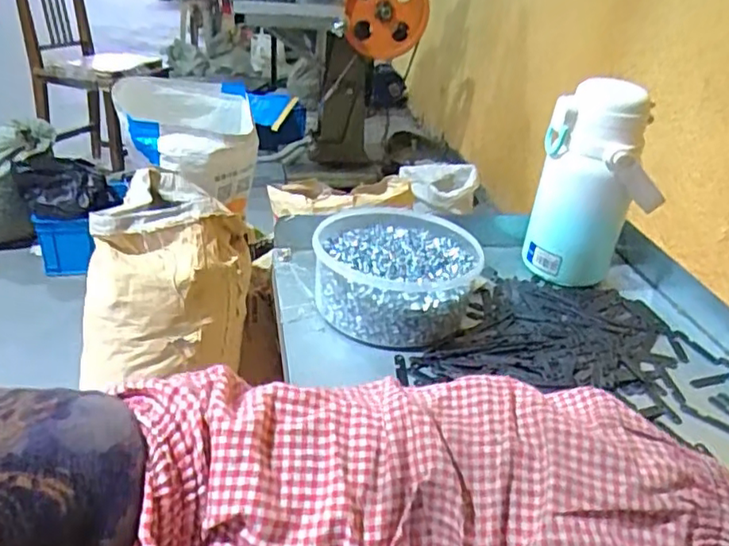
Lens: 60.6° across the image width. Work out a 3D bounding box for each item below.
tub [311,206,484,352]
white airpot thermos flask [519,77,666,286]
[{"bbox_3d":[0.029,-0.002,0.588,0.149,0.061,0.166,7,29,3],"label":"tub"},{"bbox_3d":[0.230,-0.083,0.628,0.093,0.199,0.074,-4,30,-15],"label":"white airpot thermos flask"}]

